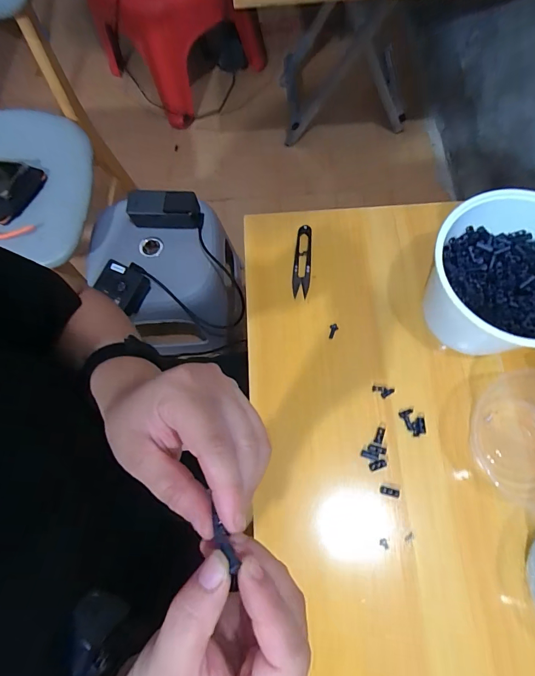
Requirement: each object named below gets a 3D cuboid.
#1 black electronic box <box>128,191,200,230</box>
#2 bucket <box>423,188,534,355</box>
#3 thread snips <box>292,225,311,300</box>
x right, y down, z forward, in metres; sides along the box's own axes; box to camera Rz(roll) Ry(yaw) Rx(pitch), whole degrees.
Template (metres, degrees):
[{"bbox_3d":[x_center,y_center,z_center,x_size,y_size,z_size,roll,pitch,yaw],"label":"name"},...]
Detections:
[{"bbox_3d":[-0.200,-0.254,0.747,0.137,0.050,0.058,1,71,3],"label":"black electronic box"},{"bbox_3d":[0.258,-0.057,0.421,0.155,0.115,0.164,-1,71,2],"label":"bucket"},{"bbox_3d":[0.047,-0.102,0.503,0.022,0.009,0.101,6,71,5],"label":"thread snips"}]

